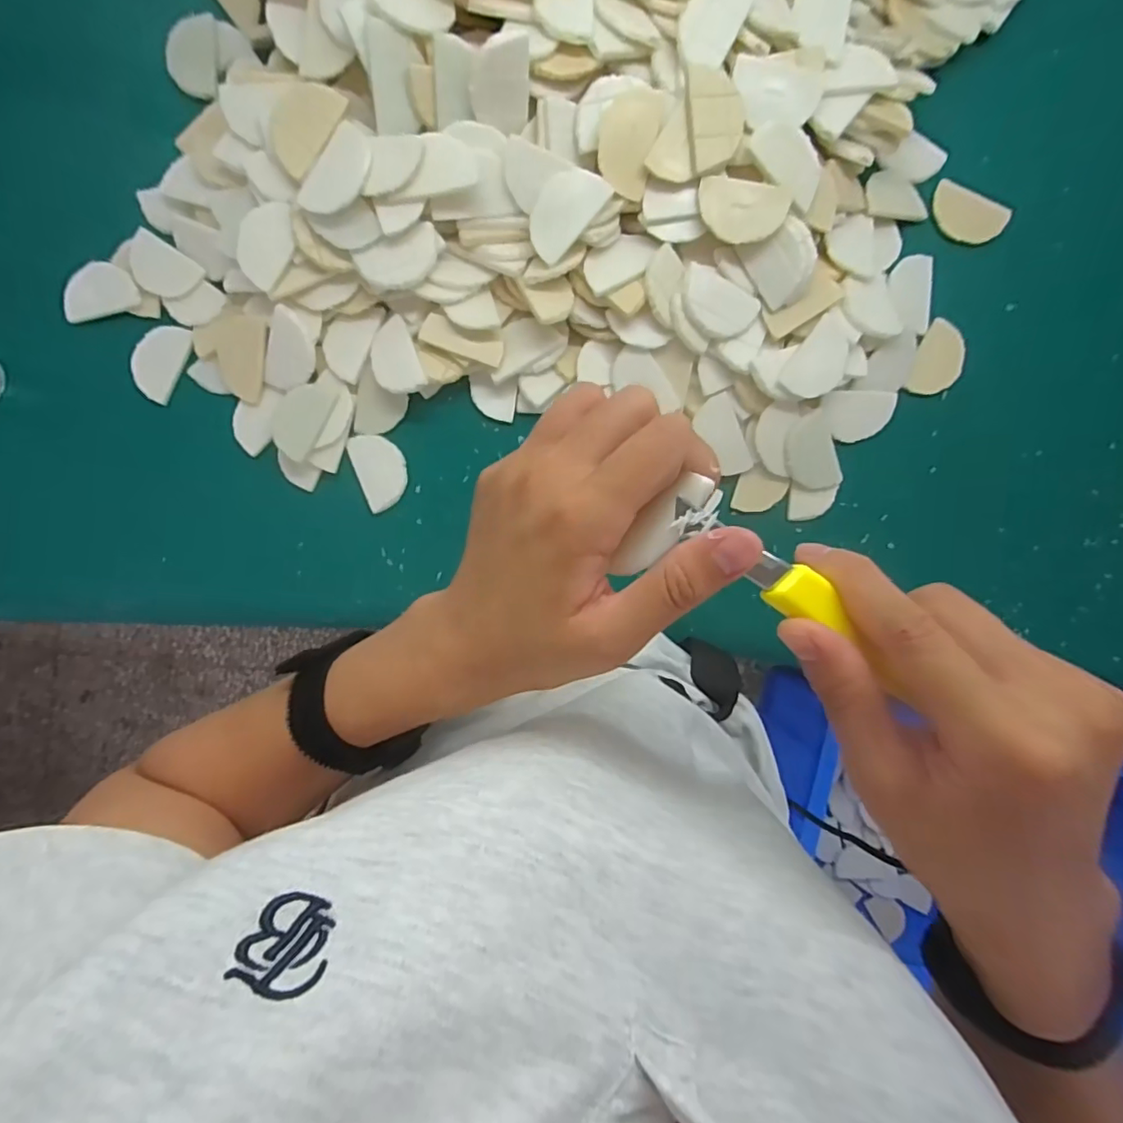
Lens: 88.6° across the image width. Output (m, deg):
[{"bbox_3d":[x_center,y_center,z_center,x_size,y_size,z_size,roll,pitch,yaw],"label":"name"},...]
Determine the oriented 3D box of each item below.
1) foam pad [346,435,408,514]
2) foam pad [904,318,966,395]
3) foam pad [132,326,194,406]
[{"bbox_3d":[-0.160,-0.081,0.510,0.042,0.004,0.066,-19,92,0],"label":"foam pad"},{"bbox_3d":[0.338,-0.180,0.514,0.041,0.010,0.066,19,91,-1],"label":"foam pad"},{"bbox_3d":[-0.356,-0.180,0.511,0.044,0.008,0.067,29,91,-1],"label":"foam pad"}]

